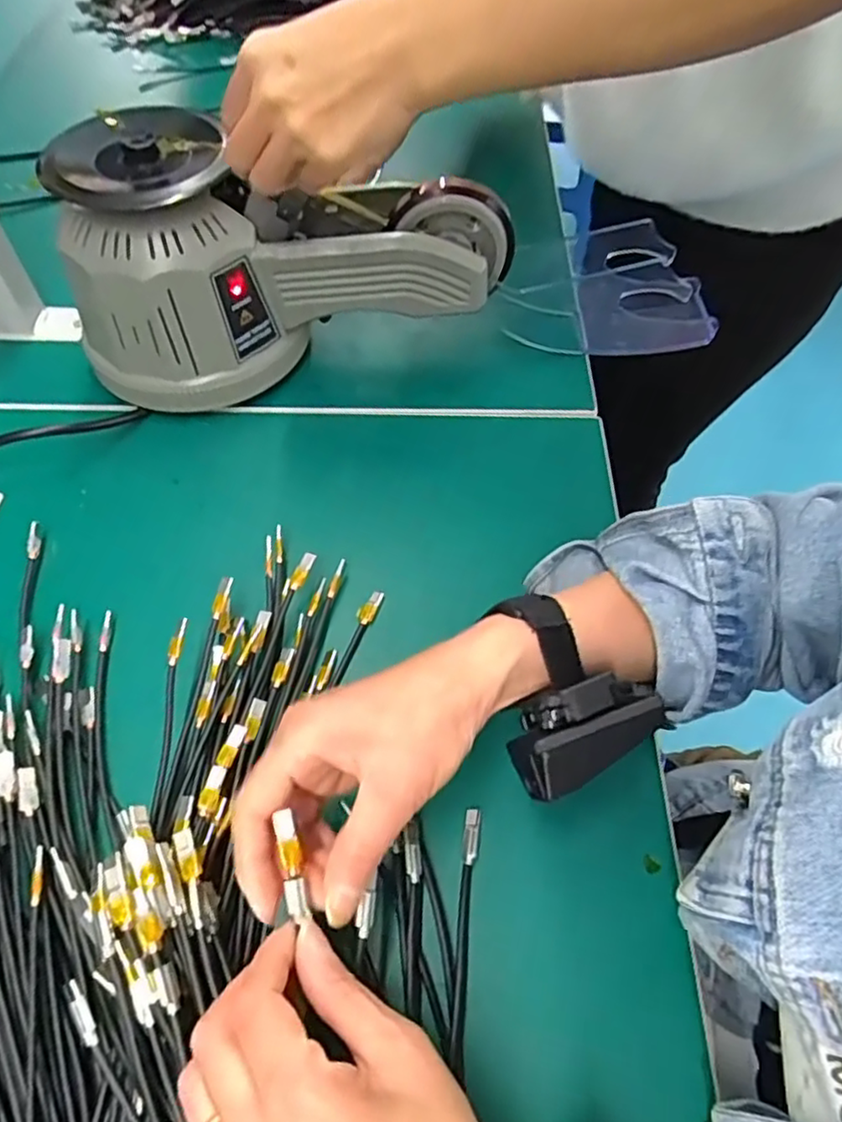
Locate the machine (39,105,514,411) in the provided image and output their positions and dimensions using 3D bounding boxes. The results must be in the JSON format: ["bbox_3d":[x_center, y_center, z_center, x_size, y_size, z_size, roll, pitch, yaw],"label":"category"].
[{"bbox_3d":[-0.089,-0.206,0.449,0.287,0.158,0.117,-8,59,-7],"label":"machine"}]

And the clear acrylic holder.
[{"bbox_3d":[0.139,-0.201,0.494,0.168,0.067,0.064,3,59,0],"label":"clear acrylic holder"}]

